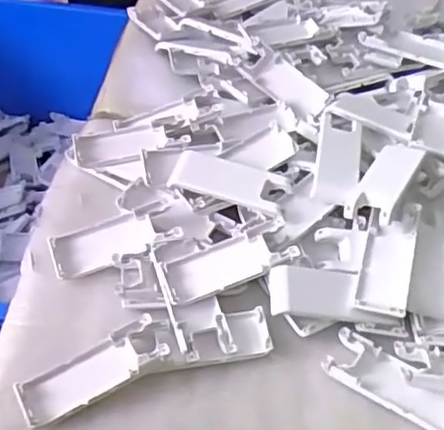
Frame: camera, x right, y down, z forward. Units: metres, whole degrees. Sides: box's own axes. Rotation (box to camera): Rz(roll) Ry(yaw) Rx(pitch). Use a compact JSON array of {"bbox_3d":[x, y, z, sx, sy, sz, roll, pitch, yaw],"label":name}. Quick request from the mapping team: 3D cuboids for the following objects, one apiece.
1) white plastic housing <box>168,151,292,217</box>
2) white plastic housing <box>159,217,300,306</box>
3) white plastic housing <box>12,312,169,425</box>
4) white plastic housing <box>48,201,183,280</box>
[{"bbox_3d":[0.007,-0.026,0.545,0.097,0.018,0.039,15,51,11],"label":"white plastic housing"},{"bbox_3d":[0.005,0.038,0.502,0.101,0.022,0.039,-23,53,-3],"label":"white plastic housing"},{"bbox_3d":[-0.092,0.110,0.453,0.102,0.019,0.038,-24,54,-21],"label":"white plastic housing"},{"bbox_3d":[-0.089,0.021,0.526,0.100,0.027,0.042,-14,51,-14],"label":"white plastic housing"}]

